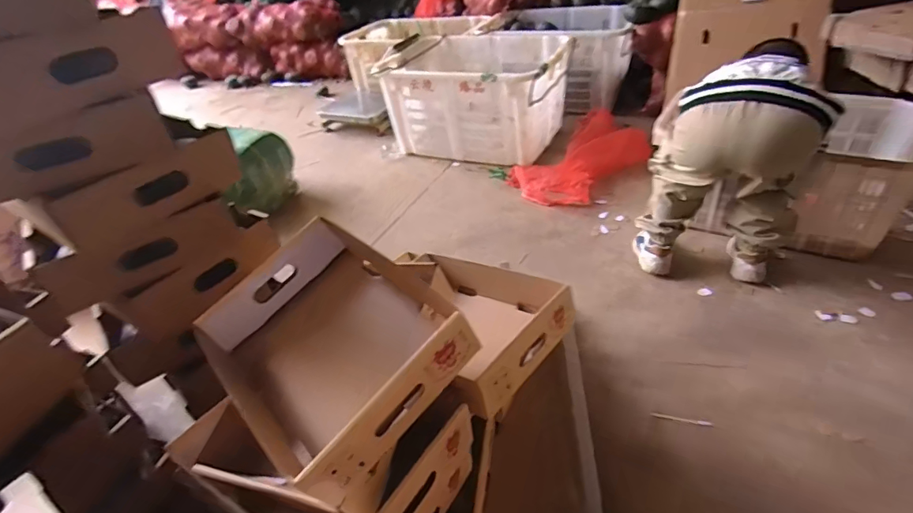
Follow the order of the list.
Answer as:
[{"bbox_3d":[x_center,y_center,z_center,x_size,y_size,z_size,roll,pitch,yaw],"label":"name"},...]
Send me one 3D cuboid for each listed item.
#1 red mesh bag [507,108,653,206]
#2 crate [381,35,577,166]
[{"bbox_3d":[0.441,-0.353,1.634,0.573,0.073,0.326,-35,45,-31],"label":"red mesh bag"},{"bbox_3d":[0.075,-0.600,1.785,0.618,0.317,0.387,12,42,24],"label":"crate"}]

